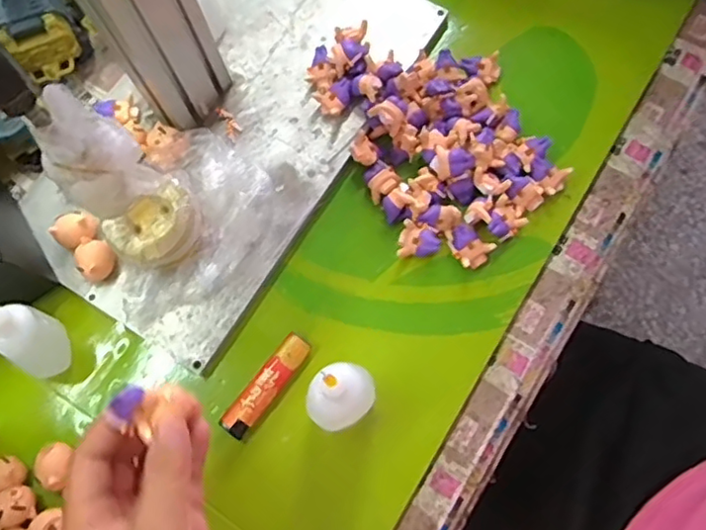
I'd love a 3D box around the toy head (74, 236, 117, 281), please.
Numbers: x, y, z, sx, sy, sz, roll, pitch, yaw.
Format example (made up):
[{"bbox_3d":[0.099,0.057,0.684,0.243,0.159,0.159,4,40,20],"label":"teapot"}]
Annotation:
[{"bbox_3d":[-0.191,-0.004,0.462,0.030,0.020,0.027,35,76,12],"label":"toy head"}]

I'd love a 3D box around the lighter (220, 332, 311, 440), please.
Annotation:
[{"bbox_3d":[-0.060,0.084,0.435,0.019,0.013,0.080,35,76,12],"label":"lighter"}]

